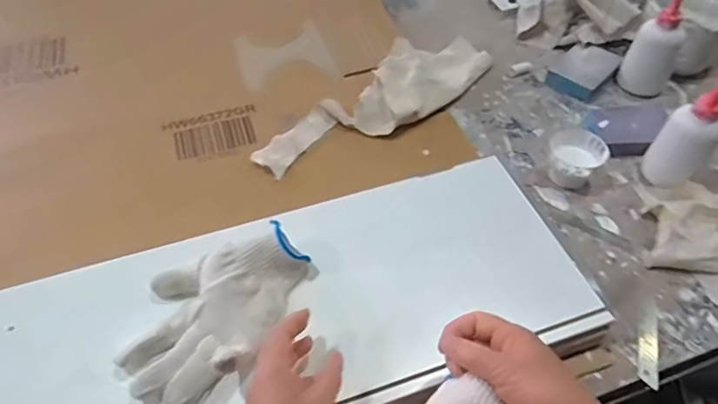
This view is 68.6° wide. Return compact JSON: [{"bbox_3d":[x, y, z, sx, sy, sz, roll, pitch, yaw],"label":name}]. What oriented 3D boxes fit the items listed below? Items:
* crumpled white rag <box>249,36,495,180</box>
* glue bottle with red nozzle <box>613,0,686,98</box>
[{"bbox_3d":[0.038,-0.143,0.722,0.129,0.032,0.392,34,59,25],"label":"crumpled white rag"},{"bbox_3d":[0.404,-0.218,0.707,0.063,0.139,0.066,30,57,23],"label":"glue bottle with red nozzle"}]

